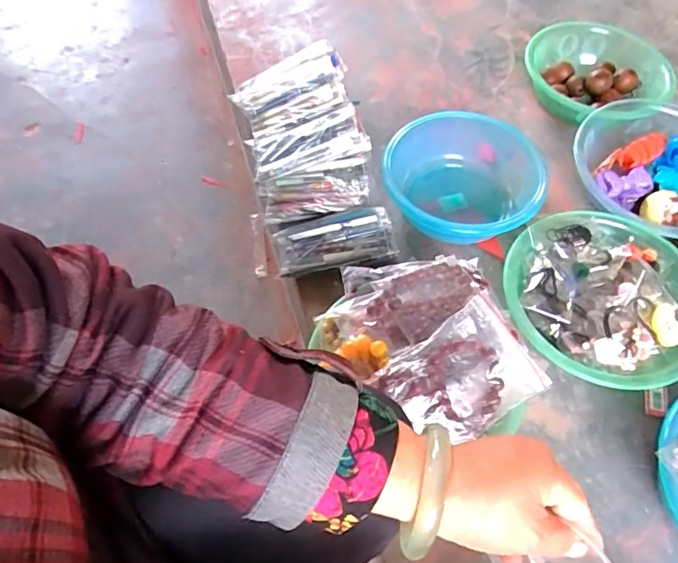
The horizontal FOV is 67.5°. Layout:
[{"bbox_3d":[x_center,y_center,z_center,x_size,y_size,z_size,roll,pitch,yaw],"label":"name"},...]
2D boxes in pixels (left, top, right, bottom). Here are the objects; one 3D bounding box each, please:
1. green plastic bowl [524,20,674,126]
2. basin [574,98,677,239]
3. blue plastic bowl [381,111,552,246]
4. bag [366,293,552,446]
[{"bbox_3d":[0.428,-0.346,0.860,0.226,0.077,0.205,1,59,-1],"label":"green plastic bowl"},{"bbox_3d":[0.467,-0.162,0.749,0.214,0.077,0.221,1,59,-1],"label":"basin"},{"bbox_3d":[0.172,-0.145,0.727,0.212,0.076,0.206,11,59,5],"label":"blue plastic bowl"},{"bbox_3d":[0.125,0.094,0.508,0.139,0.030,0.107,-34,87,-9],"label":"bag"}]

